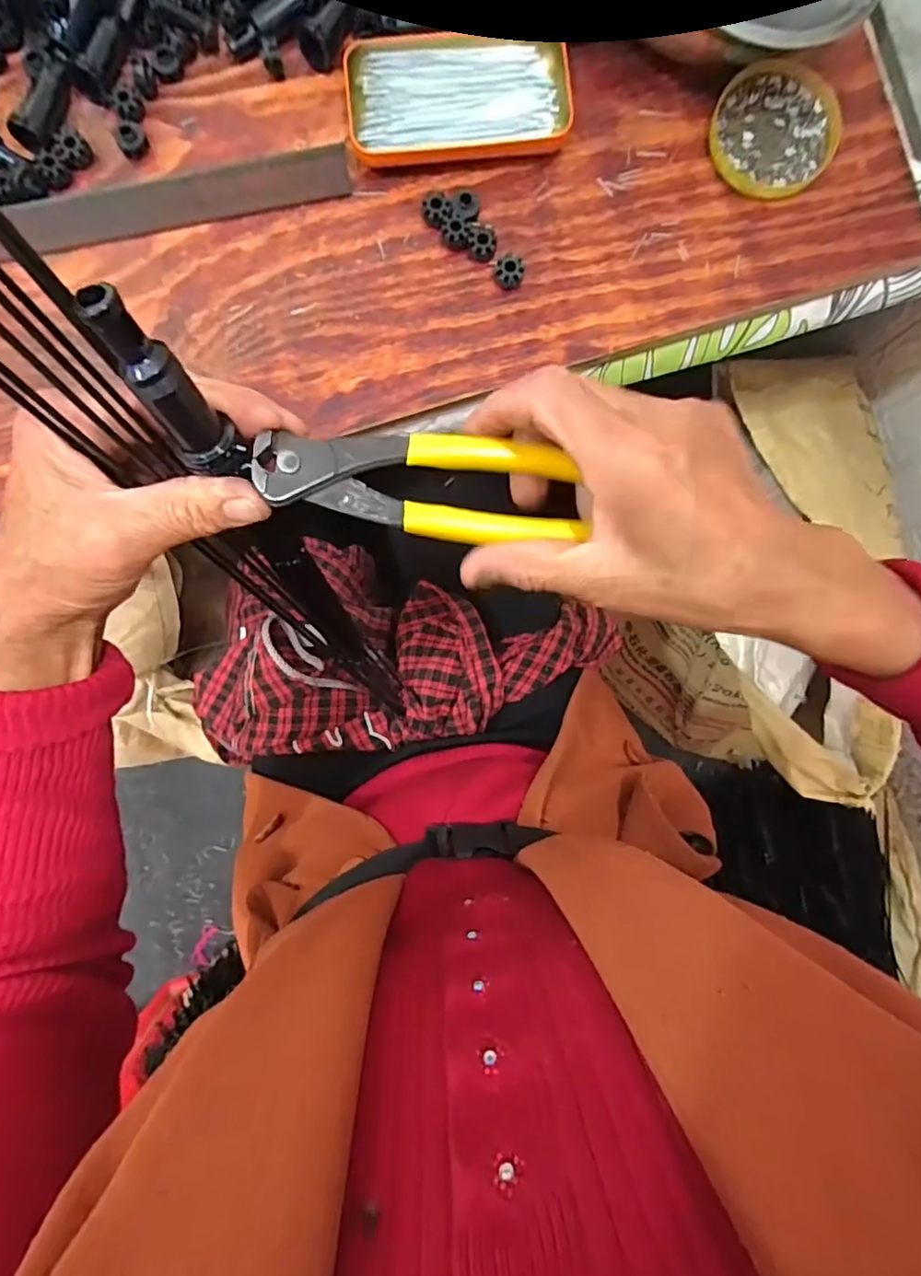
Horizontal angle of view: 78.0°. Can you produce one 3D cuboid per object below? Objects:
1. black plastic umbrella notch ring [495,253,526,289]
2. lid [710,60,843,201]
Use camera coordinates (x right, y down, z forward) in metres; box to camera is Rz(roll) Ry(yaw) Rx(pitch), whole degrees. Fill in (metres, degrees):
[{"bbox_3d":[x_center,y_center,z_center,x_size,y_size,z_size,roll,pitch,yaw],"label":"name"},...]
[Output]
[{"bbox_3d":[0.033,-0.245,0.378,0.018,0.011,0.020,9,86,0],"label":"black plastic umbrella notch ring"},{"bbox_3d":[0.213,-0.346,0.388,0.081,0.012,0.085,0,87,-1],"label":"lid"}]

